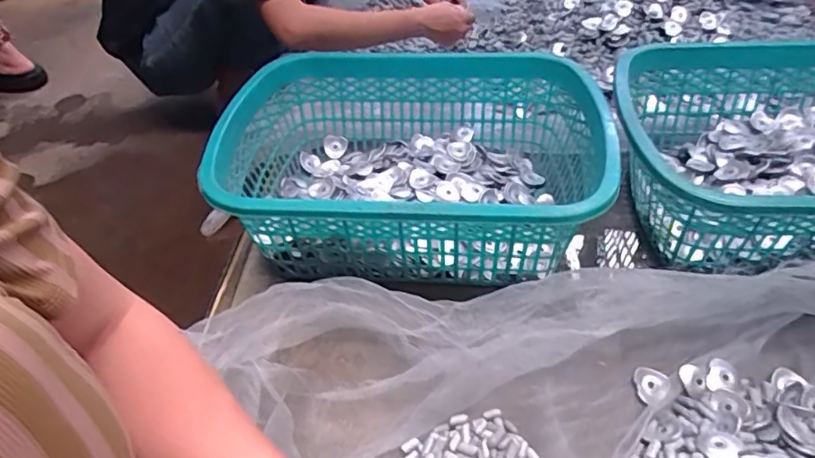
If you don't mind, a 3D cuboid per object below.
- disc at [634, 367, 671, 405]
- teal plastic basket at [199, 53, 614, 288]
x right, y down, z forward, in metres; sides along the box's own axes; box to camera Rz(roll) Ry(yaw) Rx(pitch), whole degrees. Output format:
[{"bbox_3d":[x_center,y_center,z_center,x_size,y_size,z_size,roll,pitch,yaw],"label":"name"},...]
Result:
[{"bbox_3d":[0.243,0.154,0.562,0.031,0.004,0.036,-13,58,5],"label":"disc"},{"bbox_3d":[0.009,-0.077,0.719,0.441,0.162,0.333,0,41,7],"label":"teal plastic basket"}]

